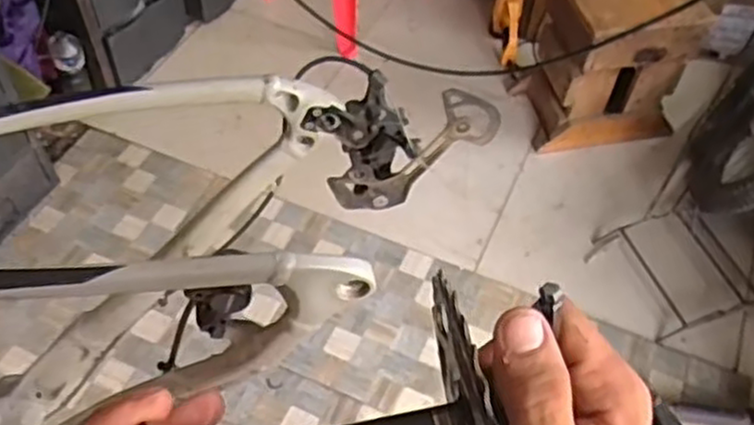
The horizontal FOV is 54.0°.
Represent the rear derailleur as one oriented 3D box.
[{"bbox_3d":[0.021,-0.050,0.613,0.143,0.121,0.048,7,52,3],"label":"rear derailleur"}]

